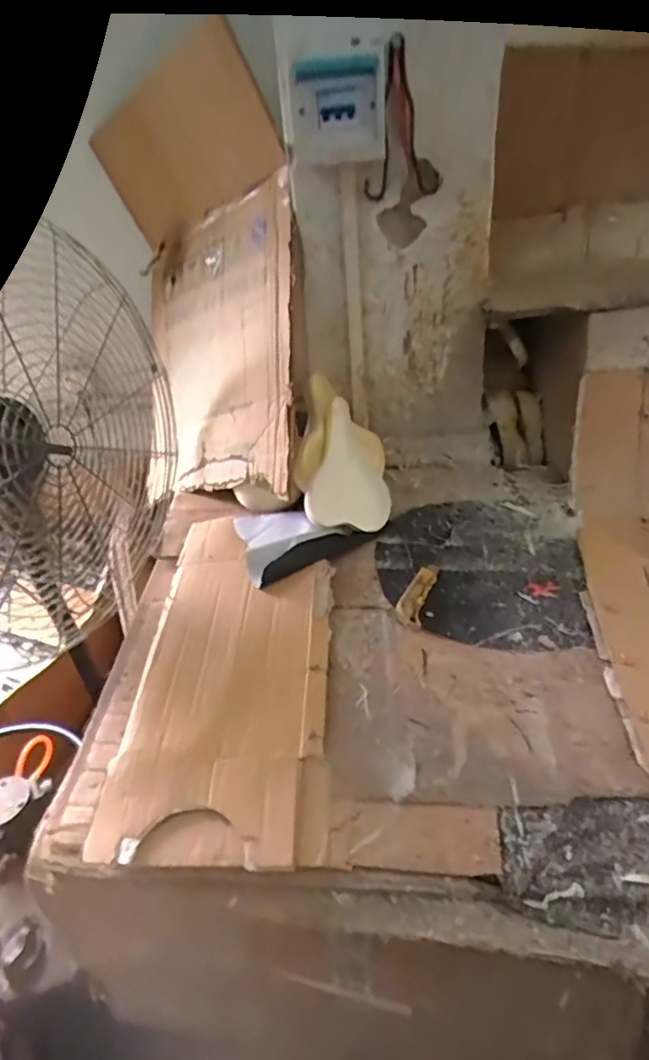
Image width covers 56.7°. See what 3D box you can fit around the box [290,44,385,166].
[{"bbox_3d":[0.019,-0.600,0.860,0.139,0.123,0.069,-5,35,3],"label":"box"}]

